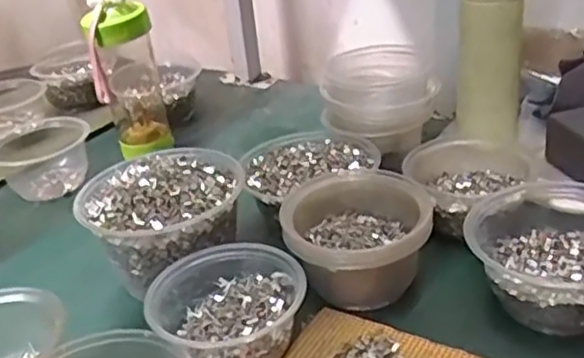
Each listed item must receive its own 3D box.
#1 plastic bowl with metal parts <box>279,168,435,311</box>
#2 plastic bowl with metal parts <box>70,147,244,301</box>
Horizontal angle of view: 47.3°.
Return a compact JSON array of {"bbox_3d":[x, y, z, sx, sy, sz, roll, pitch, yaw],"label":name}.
[{"bbox_3d":[0.053,0.049,0.541,0.109,0.068,0.107,-6,28,4],"label":"plastic bowl with metal parts"},{"bbox_3d":[-0.112,0.040,0.597,0.139,0.091,0.127,-6,28,4],"label":"plastic bowl with metal parts"}]

